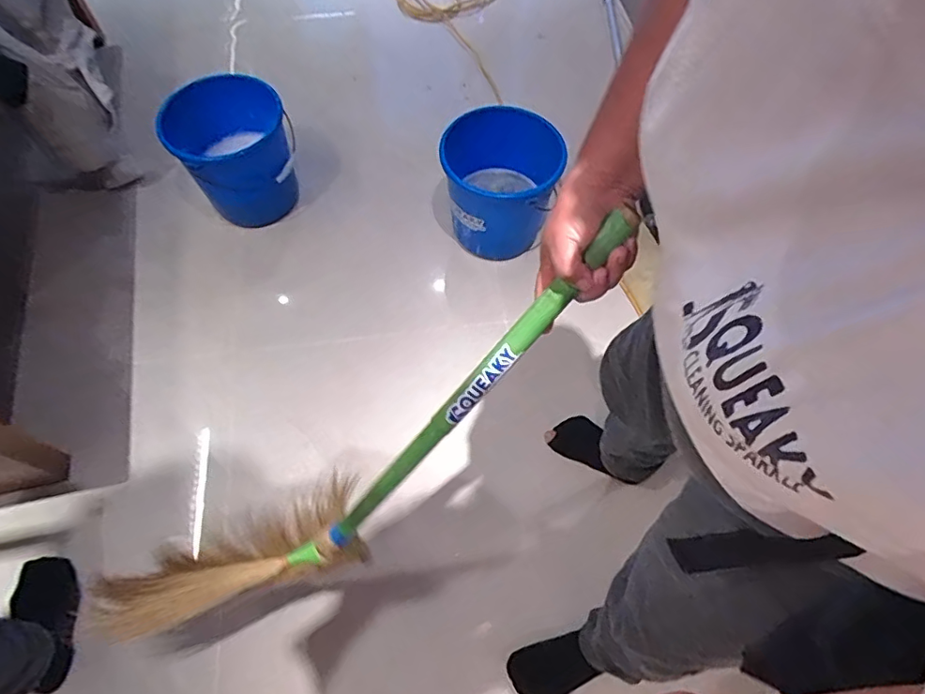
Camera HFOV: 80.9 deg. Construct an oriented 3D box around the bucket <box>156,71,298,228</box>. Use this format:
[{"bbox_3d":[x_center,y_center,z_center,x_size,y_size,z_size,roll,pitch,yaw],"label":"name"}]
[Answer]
[{"bbox_3d":[-0.540,-0.465,1.334,0.261,0.318,0.261,0,61,1],"label":"bucket"}]

